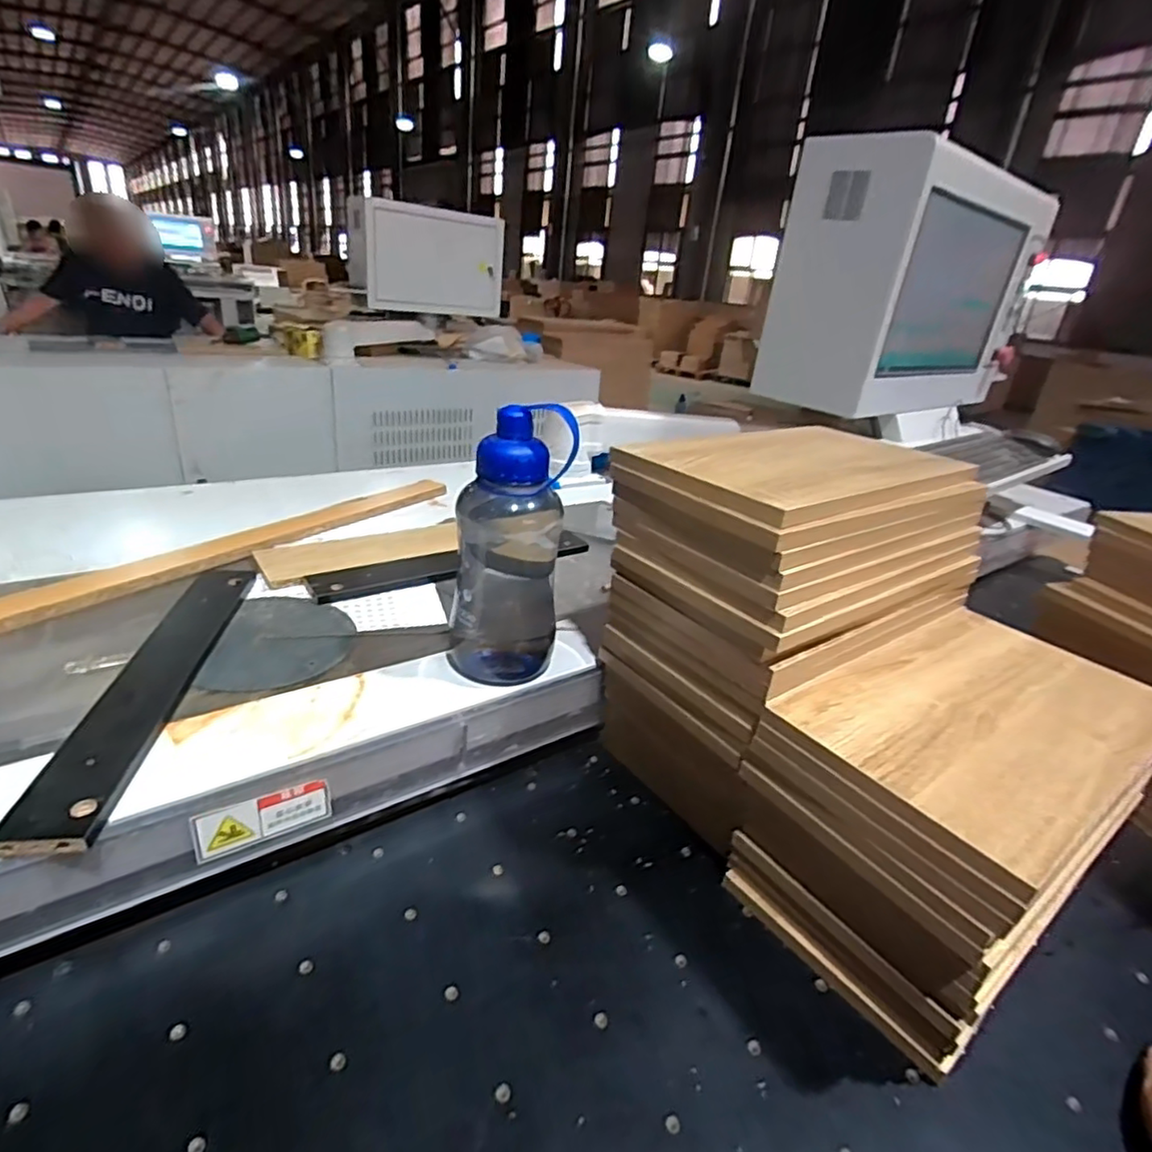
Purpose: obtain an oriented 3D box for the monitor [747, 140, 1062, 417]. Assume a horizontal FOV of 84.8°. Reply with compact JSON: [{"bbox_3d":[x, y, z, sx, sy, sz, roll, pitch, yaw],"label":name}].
[{"bbox_3d":[0.600,-0.521,1.153,0.481,0.401,0.287,-14,32,-36],"label":"monitor"}]

